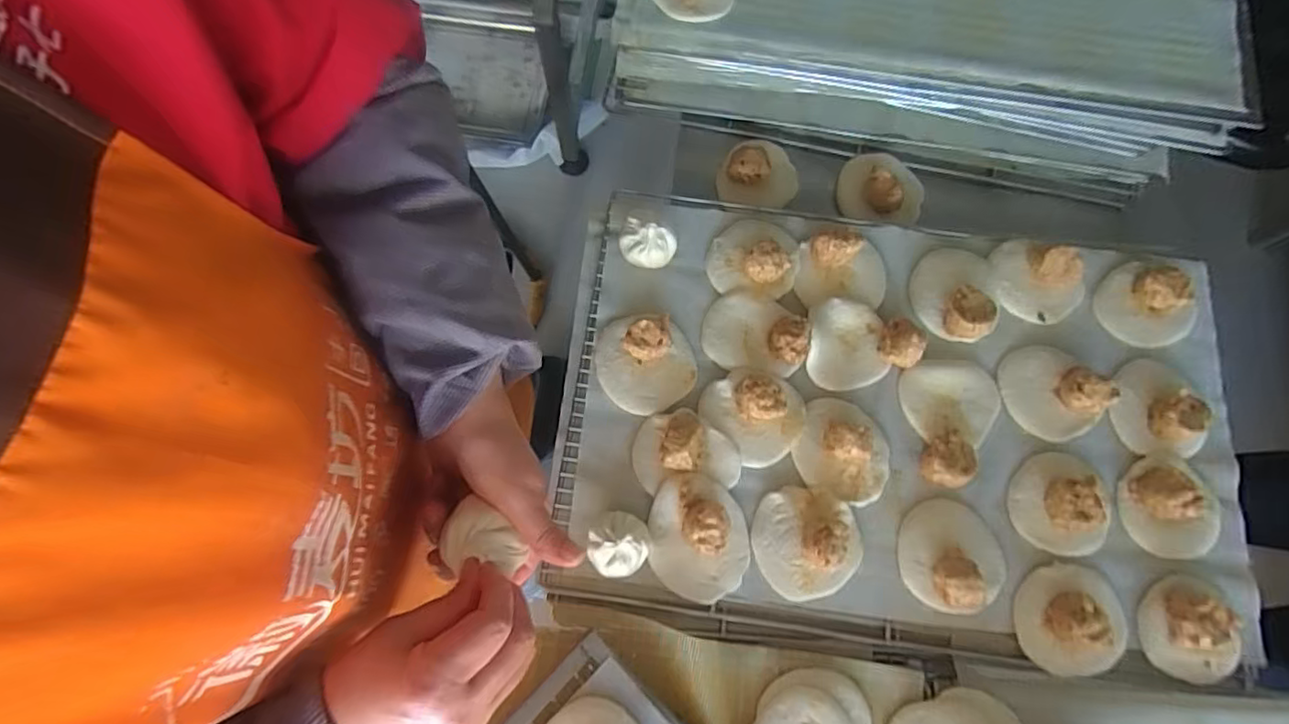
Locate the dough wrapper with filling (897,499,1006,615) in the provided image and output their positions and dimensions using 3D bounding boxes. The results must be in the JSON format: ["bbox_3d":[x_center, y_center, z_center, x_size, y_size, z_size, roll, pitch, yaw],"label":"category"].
[{"bbox_3d":[0.265,0.164,0.516,0.087,0.043,0.089,7,76,1],"label":"dough wrapper with filling"}]

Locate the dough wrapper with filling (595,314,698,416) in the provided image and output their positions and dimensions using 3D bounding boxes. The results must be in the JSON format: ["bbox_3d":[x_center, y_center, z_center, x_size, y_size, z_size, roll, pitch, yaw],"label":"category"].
[{"bbox_3d":[0.001,-0.003,0.570,0.088,0.036,0.093,0,75,1],"label":"dough wrapper with filling"}]

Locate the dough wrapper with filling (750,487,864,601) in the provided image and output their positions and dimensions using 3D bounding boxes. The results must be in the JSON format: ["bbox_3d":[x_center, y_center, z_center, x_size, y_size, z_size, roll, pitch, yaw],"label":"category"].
[{"bbox_3d":[0.140,0.152,0.521,0.089,0.037,0.089,0,76,-1],"label":"dough wrapper with filling"}]

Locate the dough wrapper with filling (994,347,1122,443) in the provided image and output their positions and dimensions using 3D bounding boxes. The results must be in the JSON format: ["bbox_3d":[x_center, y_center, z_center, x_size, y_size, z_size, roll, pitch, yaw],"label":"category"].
[{"bbox_3d":[0.372,0.026,0.558,0.079,0.035,0.085,0,76,-1],"label":"dough wrapper with filling"}]

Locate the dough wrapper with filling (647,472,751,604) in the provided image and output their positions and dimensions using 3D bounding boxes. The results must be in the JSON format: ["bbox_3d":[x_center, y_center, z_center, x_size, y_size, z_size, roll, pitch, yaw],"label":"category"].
[{"bbox_3d":[0.047,0.149,0.524,0.084,0.032,0.103,-2,77,-2],"label":"dough wrapper with filling"}]

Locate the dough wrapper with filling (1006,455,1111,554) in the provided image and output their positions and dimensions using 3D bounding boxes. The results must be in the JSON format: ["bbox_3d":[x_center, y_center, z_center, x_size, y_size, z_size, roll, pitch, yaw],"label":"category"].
[{"bbox_3d":[0.363,0.120,0.531,0.075,0.032,0.085,23,77,4],"label":"dough wrapper with filling"}]

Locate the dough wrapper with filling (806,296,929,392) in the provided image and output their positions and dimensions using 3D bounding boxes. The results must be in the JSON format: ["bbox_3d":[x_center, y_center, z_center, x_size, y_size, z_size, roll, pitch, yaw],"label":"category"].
[{"bbox_3d":[0.204,-0.016,0.571,0.098,0.035,0.081,7,75,2],"label":"dough wrapper with filling"}]

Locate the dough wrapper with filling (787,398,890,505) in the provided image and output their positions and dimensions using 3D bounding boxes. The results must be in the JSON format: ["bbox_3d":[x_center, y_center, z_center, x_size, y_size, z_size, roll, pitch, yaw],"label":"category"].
[{"bbox_3d":[0.180,0.077,0.547,0.081,0.034,0.085,21,77,4],"label":"dough wrapper with filling"}]

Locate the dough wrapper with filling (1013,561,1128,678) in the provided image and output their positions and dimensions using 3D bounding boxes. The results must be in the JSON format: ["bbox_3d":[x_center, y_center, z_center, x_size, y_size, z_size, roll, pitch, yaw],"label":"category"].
[{"bbox_3d":[0.354,0.213,0.505,0.081,0.040,0.087,0,76,-1],"label":"dough wrapper with filling"}]

